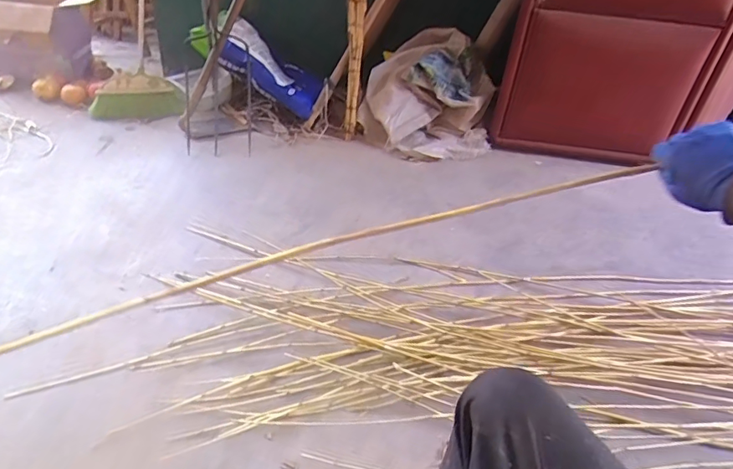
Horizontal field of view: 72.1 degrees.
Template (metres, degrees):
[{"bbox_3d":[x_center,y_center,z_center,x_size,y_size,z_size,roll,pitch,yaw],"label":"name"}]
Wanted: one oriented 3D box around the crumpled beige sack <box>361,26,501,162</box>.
[{"bbox_3d":[0.232,-0.516,1.907,0.433,0.381,0.394,-12,42,-22],"label":"crumpled beige sack"}]

